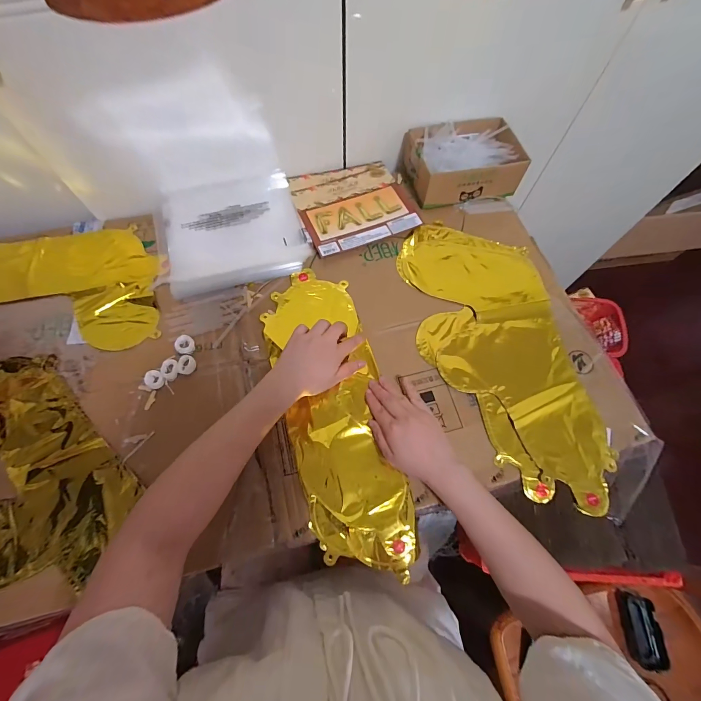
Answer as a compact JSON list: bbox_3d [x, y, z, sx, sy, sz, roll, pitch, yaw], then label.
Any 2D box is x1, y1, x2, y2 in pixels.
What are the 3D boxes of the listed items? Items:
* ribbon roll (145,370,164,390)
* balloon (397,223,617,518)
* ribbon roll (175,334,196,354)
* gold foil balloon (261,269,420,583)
[{"bbox_3d":[-0.268,0.040,0.457,0.023,0.008,0.024,0,67,0],"label":"ribbon roll"},{"bbox_3d":[0.217,-0.012,0.492,0.212,0.023,0.441,-8,70,-5],"label":"balloon"},{"bbox_3d":[-0.239,-0.008,0.482,0.029,0.010,0.027,0,67,0],"label":"ribbon roll"},{"bbox_3d":[-0.024,0.075,0.463,0.137,0.019,0.416,-13,69,-6],"label":"gold foil balloon"}]

